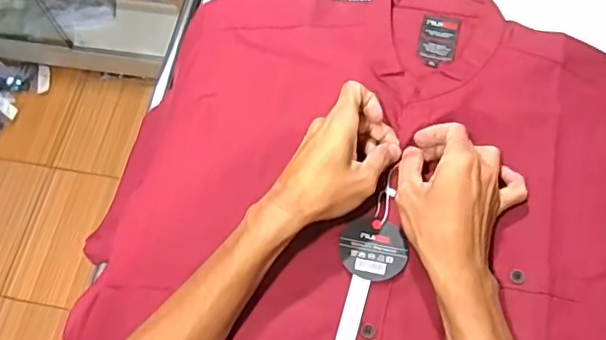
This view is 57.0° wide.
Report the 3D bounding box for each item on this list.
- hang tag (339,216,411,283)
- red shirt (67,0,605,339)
[{"bbox_3d":[0.062,0.069,0.488,0.058,0.004,0.056,16,61,9],"label":"hang tag"},{"bbox_3d":[0.086,0.021,0.512,0.458,0.038,0.434,12,69,8],"label":"red shirt"}]

